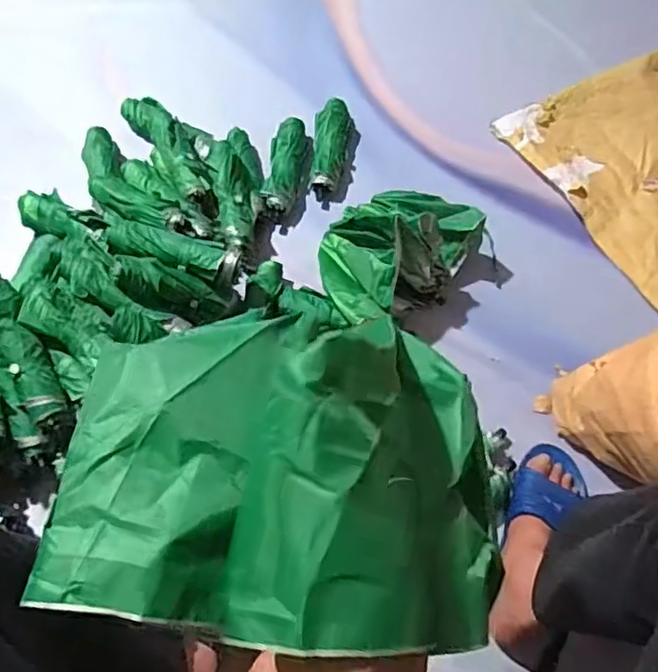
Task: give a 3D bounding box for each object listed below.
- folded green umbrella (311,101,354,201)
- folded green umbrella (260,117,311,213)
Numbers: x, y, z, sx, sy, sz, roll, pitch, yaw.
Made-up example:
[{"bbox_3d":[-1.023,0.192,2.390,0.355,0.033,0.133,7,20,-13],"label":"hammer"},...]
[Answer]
[{"bbox_3d":[0.002,-0.349,1.130,0.068,0.053,0.203,11,65,2],"label":"folded green umbrella"},{"bbox_3d":[-0.077,-0.306,1.117,0.064,0.064,0.196,10,65,2],"label":"folded green umbrella"}]

